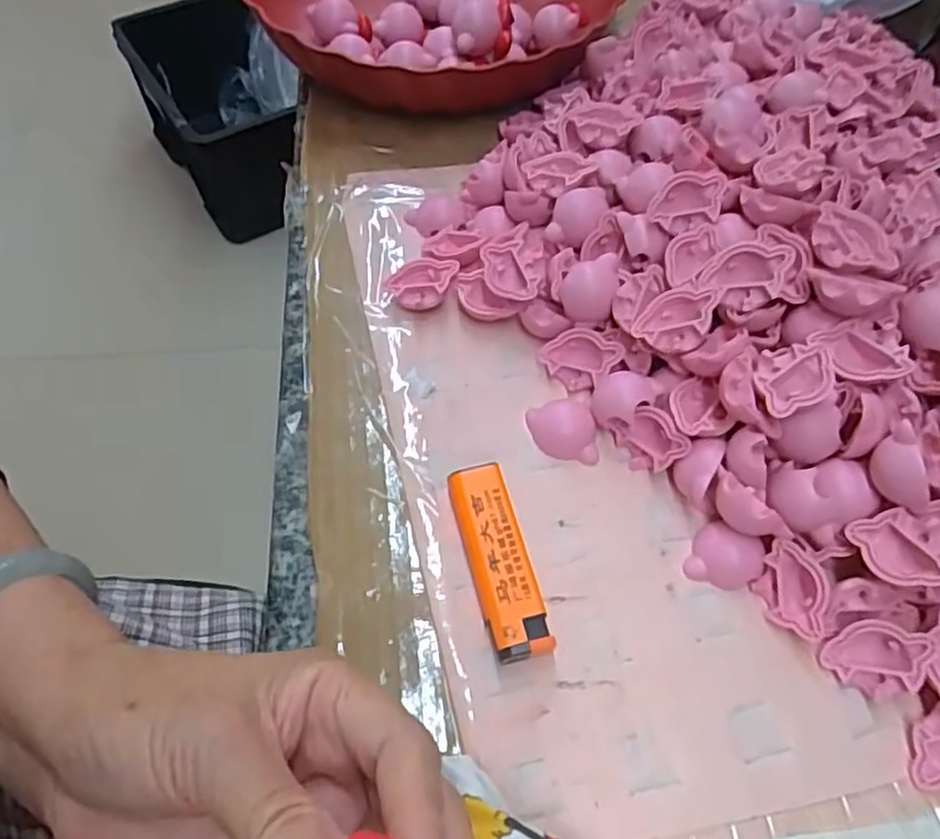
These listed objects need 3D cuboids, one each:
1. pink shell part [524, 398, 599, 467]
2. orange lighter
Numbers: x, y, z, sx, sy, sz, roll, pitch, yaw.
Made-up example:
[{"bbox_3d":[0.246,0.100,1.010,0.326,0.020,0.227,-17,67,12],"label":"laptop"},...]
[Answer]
[{"bbox_3d":[0.043,0.006,0.324,0.029,0.010,0.030,-5,59,-6],"label":"pink shell part"},{"bbox_3d":[0.011,0.057,0.287,0.024,0.012,0.080,-12,60,-10],"label":"orange lighter"}]

